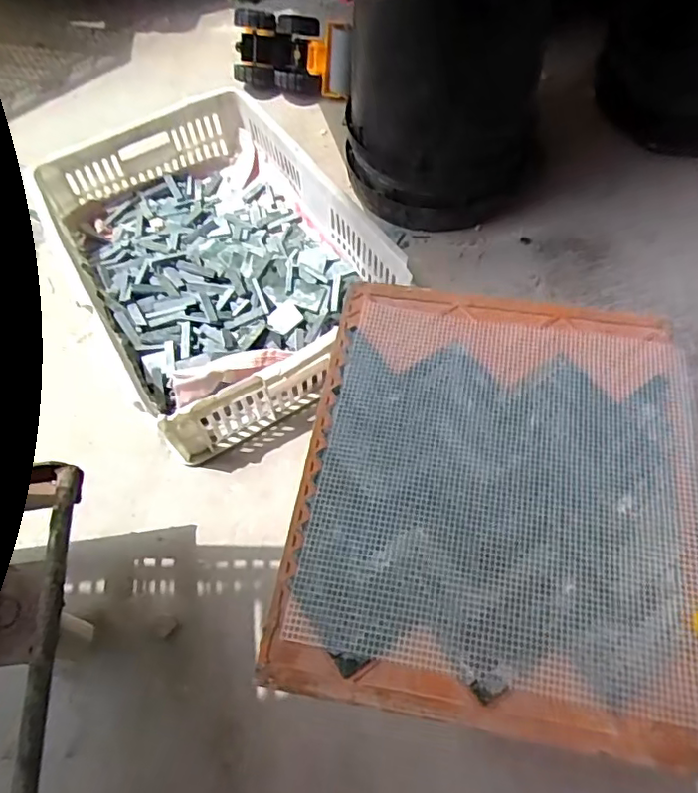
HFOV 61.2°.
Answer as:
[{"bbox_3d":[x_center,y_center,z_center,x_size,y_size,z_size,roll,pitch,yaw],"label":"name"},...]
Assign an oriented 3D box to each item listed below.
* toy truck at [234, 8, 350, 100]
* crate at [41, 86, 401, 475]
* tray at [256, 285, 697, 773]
[{"bbox_3d":[-0.106,-0.658,1.135,0.235,0.125,0.101,7,60,7],"label":"toy truck"},{"bbox_3d":[-0.193,-0.204,0.919,0.395,0.169,0.525,-30,63,-14],"label":"crate"},{"bbox_3d":[0.112,0.065,0.450,0.288,0.024,0.331,8,60,7],"label":"tray"}]

